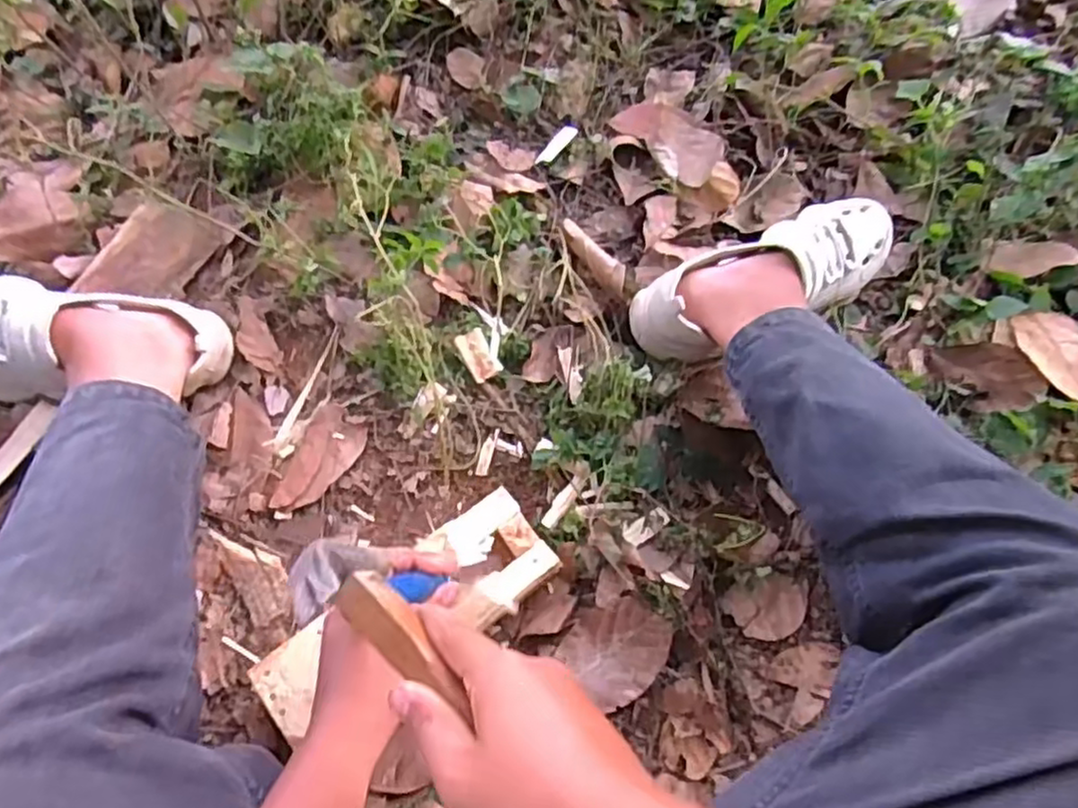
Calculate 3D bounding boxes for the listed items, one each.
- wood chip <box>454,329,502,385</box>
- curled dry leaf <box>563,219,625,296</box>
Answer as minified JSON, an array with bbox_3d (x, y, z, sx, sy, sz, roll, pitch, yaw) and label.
[{"bbox_3d":[-0.063,-0.051,0.748,0.031,0.009,0.056,-27,71,-10],"label":"wood chip"},{"bbox_3d":[0.057,-0.155,0.763,0.022,0.026,0.103,-35,71,-13],"label":"curled dry leaf"}]

